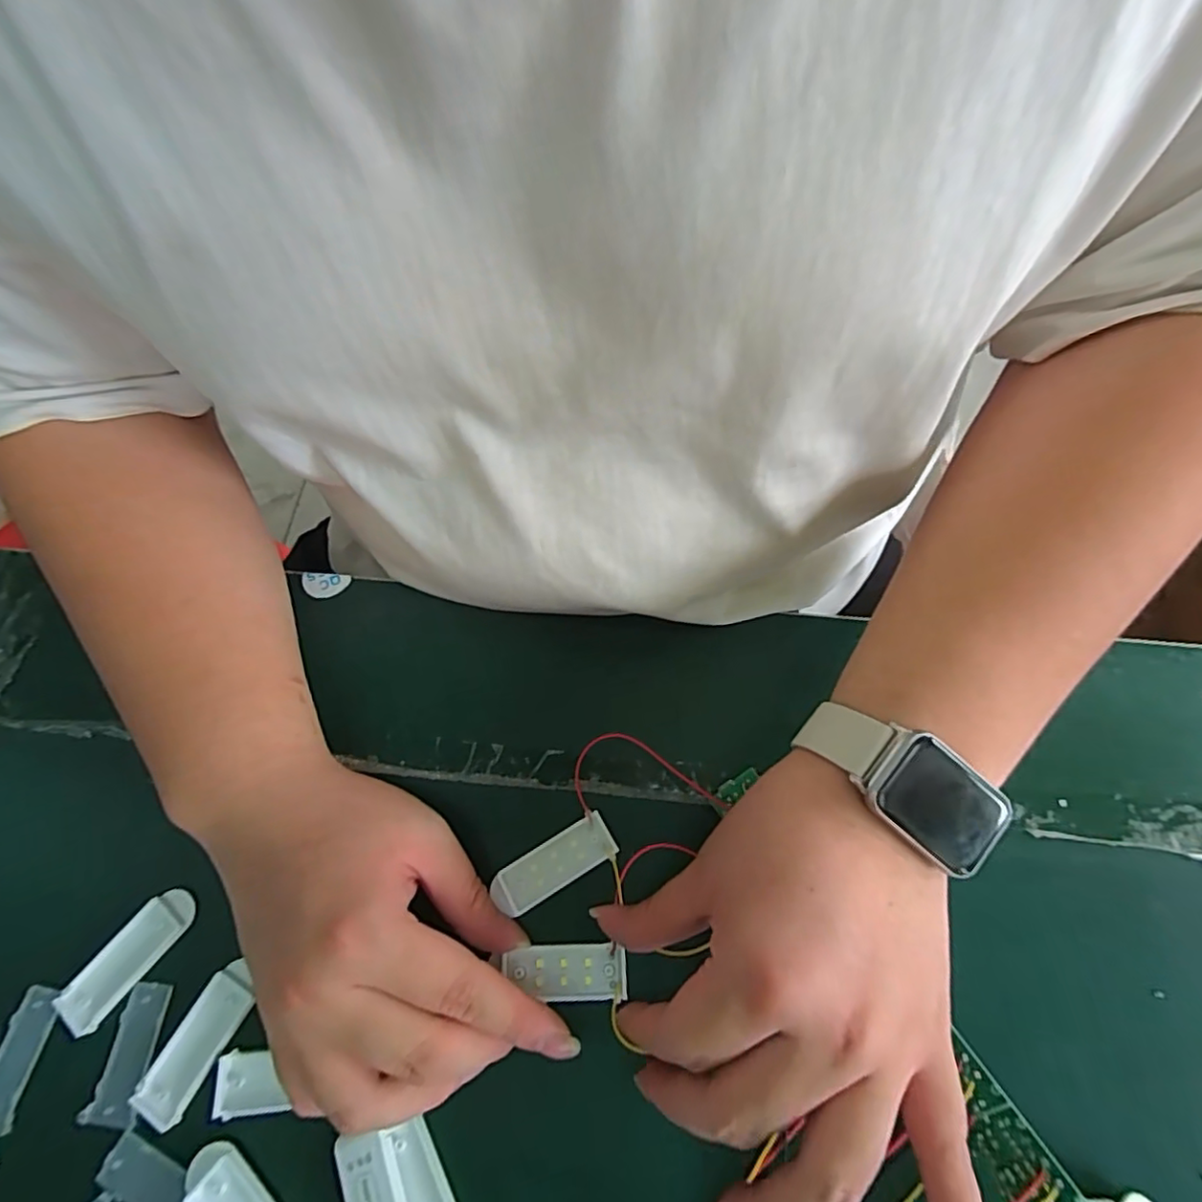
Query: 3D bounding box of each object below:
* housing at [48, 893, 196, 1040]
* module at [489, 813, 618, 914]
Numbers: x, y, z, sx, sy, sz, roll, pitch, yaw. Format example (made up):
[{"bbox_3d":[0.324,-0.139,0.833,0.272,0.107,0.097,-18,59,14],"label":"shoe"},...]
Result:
[{"bbox_3d":[-0.203,0.151,0.254,0.020,0.008,0.057,33,72,16],"label":"housing"},{"bbox_3d":[-0.020,0.115,0.262,0.053,0.004,0.020,-30,68,-10],"label":"module"}]

